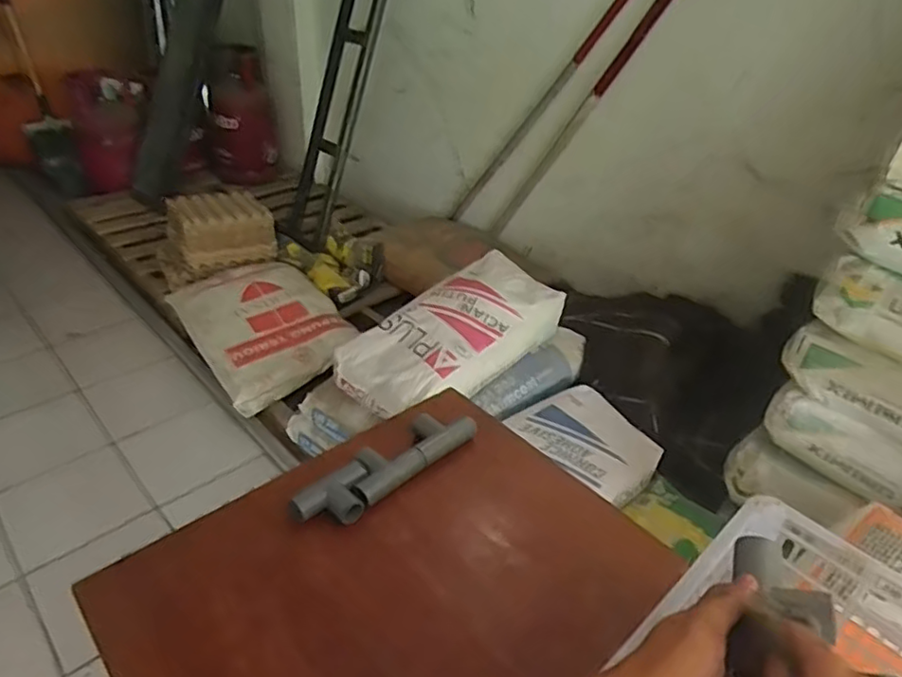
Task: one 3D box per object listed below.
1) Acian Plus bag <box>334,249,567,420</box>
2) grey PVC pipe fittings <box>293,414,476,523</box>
[{"bbox_3d":[0.003,-0.013,1.432,0.498,0.151,0.248,-28,45,-37],"label":"Acian Plus bag"},{"bbox_3d":[-0.072,0.148,0.734,0.064,0.033,0.238,30,43,33],"label":"grey PVC pipe fittings"}]

